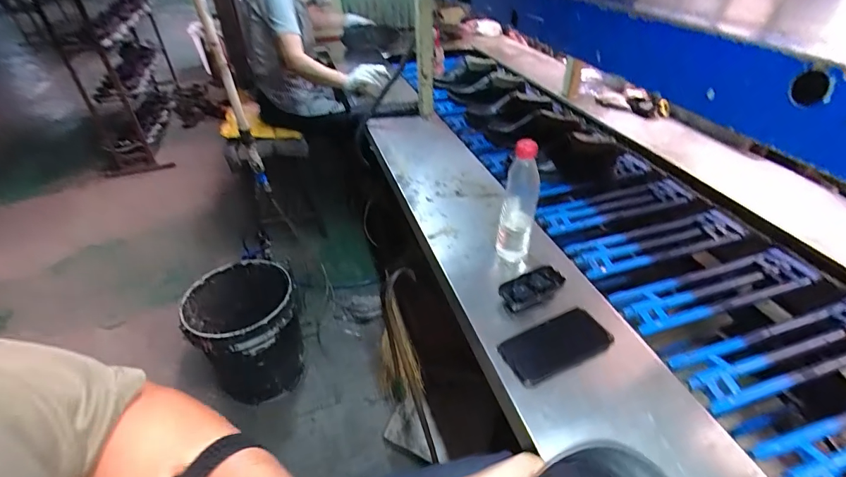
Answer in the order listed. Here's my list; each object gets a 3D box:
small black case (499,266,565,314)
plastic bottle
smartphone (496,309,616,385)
[{"bbox_3d":[0.186,0.085,0.694,0.116,0.031,0.051,-17,40,-18],"label":"small black case"},{"bbox_3d":[0.165,-0.045,0.727,0.062,0.248,0.073,8,39,14],"label":"plastic bottle"},{"bbox_3d":[0.198,0.159,0.614,0.153,0.007,0.074,-21,54,-9],"label":"smartphone"}]

